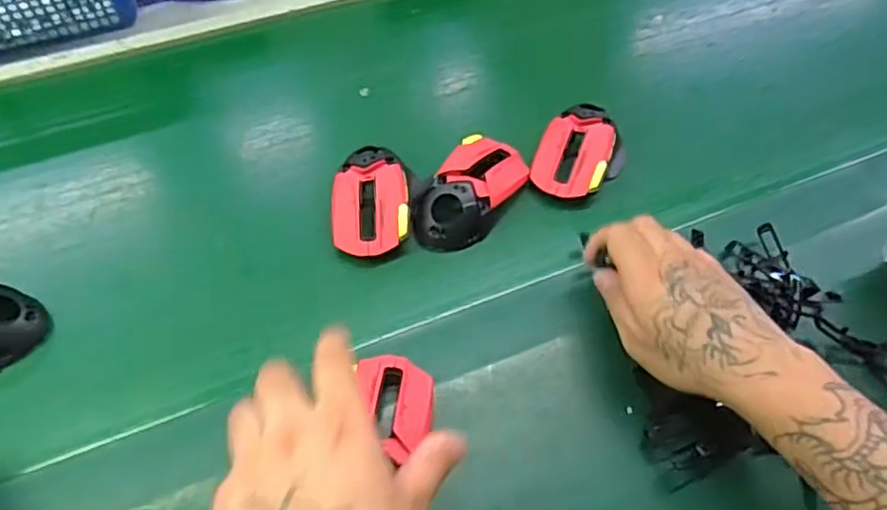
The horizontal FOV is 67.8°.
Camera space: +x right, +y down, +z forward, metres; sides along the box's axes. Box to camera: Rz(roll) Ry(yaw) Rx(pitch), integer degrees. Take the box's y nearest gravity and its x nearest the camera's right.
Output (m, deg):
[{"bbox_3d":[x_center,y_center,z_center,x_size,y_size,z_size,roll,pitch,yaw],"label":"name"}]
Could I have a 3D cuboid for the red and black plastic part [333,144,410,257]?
[{"bbox_3d":[-0.061,-0.049,0.554,0.062,0.036,0.106,-3,59,-4],"label":"red and black plastic part"}]

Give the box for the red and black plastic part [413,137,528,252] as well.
[{"bbox_3d":[0.023,-0.057,0.561,0.060,0.035,0.115,33,63,17],"label":"red and black plastic part"}]

